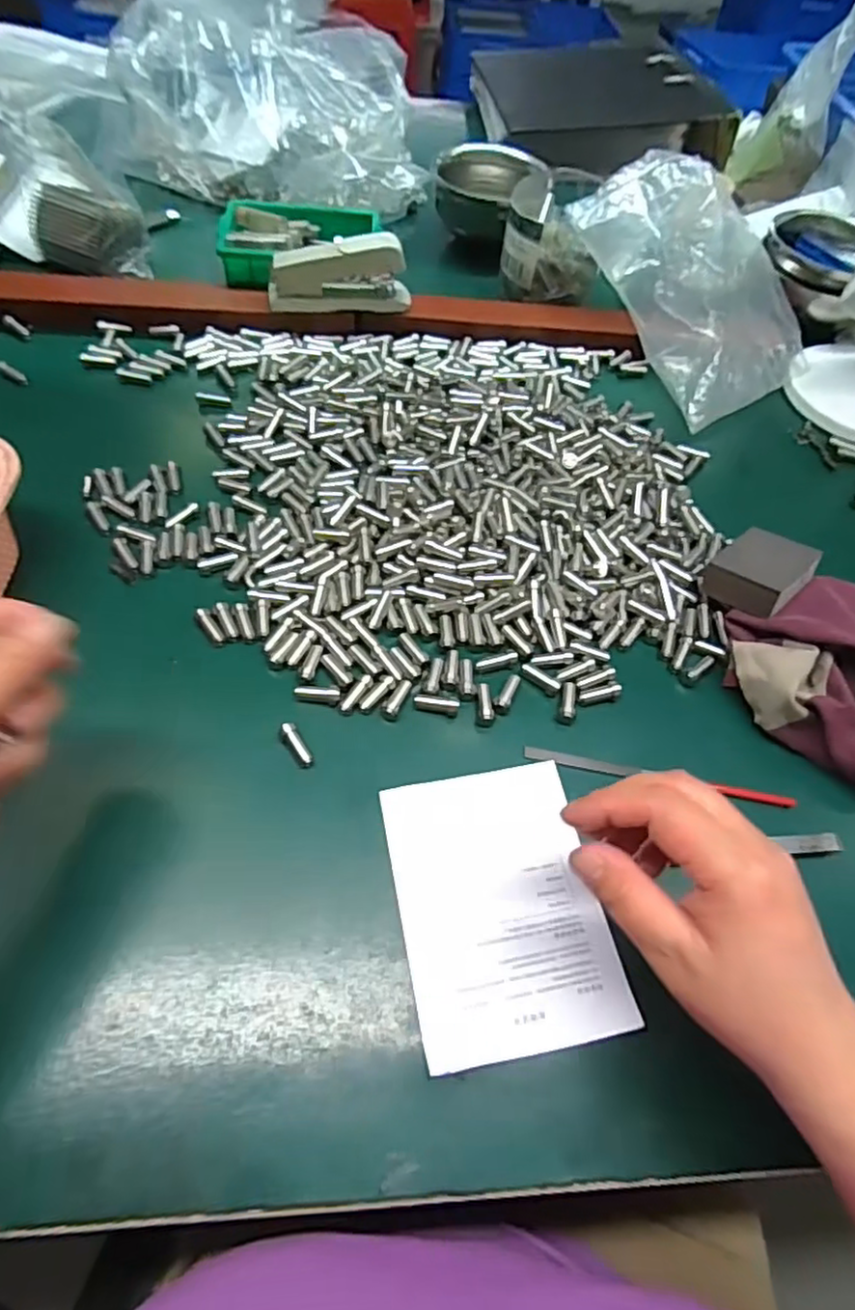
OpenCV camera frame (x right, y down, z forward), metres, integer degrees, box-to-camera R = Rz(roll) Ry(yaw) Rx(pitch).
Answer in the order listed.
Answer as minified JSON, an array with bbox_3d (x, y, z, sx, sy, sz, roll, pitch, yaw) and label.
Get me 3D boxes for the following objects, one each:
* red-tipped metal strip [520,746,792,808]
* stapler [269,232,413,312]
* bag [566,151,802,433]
[{"bbox_3d":[0.138,0.071,0.392,0.161,0.008,0.011,11,56,0],"label":"red-tipped metal strip"},{"bbox_3d":[-0.078,-0.333,0.584,0.123,0.065,0.032,-3,59,-7],"label":"stapler"},{"bbox_3d":[0.241,-0.334,0.589,0.151,0.111,0.200,-26,64,-19],"label":"bag"}]

